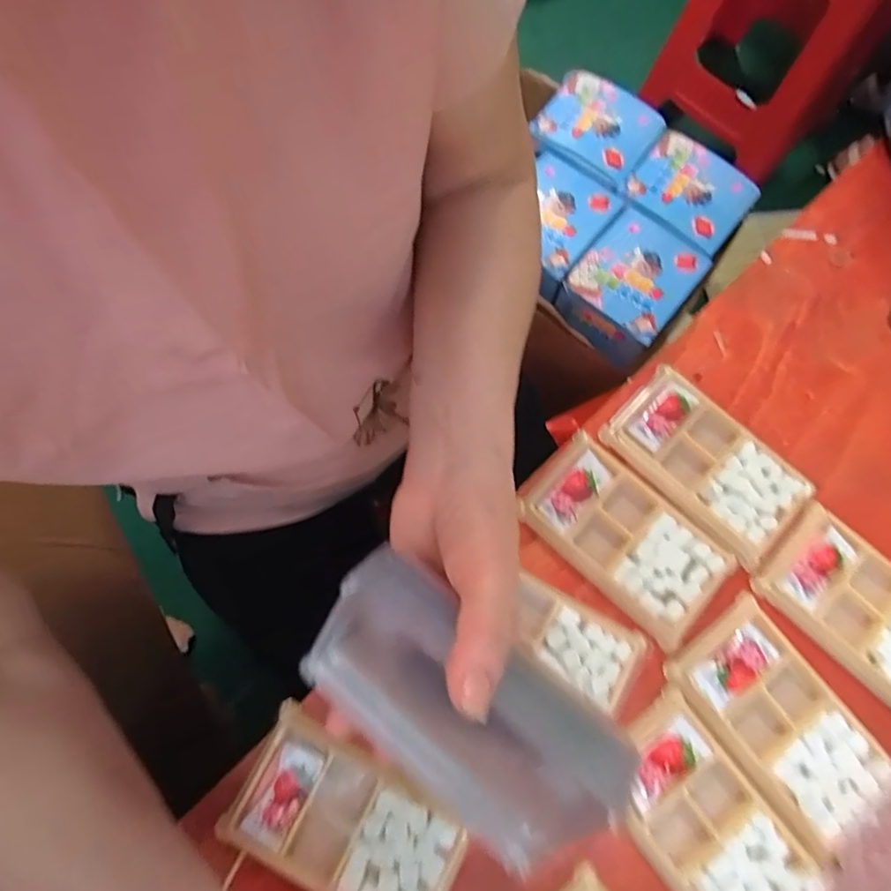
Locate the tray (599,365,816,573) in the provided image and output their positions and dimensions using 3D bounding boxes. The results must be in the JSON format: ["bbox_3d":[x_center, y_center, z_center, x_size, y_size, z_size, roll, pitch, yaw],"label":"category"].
[{"bbox_3d":[0.186,0.011,0.384,0.078,0.014,0.134,-41,79,-12],"label":"tray"}]

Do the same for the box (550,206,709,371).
[{"bbox_3d":[0.264,-0.227,0.767,0.146,0.066,0.181,39,77,9],"label":"box"}]

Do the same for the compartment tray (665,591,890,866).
[{"bbox_3d":[0.211,0.174,0.342,0.076,0.019,0.131,-34,77,-10],"label":"compartment tray"}]

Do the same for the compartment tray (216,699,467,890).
[{"bbox_3d":[-0.058,0.225,0.320,0.135,0.019,0.074,27,75,6],"label":"compartment tray"}]

